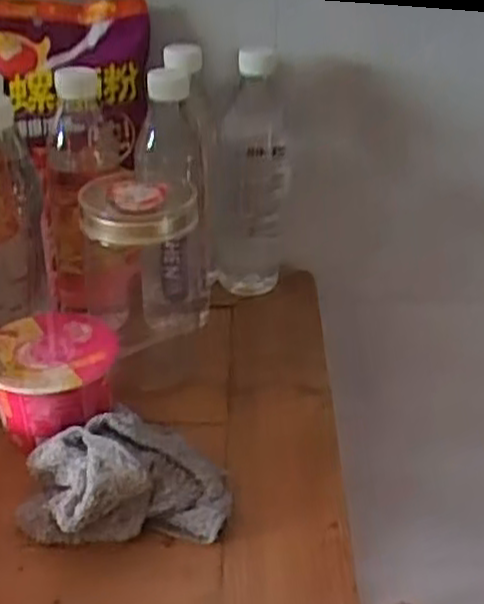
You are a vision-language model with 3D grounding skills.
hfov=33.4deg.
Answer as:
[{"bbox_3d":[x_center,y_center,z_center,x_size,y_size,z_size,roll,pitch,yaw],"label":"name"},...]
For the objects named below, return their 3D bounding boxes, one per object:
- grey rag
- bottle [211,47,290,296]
[{"bbox_3d":[-0.077,0.109,0.526,0.132,0.051,0.102,-4,32,-10],"label":"grey rag"},{"bbox_3d":[0.009,-0.112,0.719,0.056,0.217,0.069,8,32,9],"label":"bottle"}]

